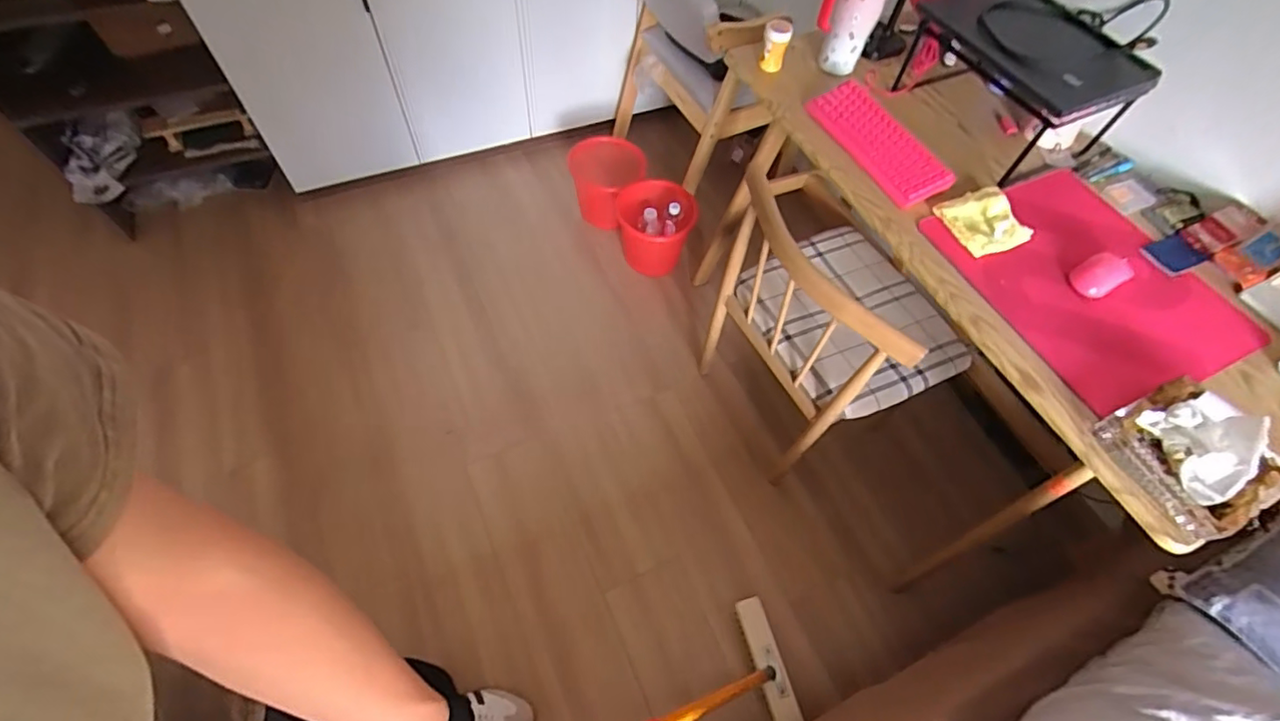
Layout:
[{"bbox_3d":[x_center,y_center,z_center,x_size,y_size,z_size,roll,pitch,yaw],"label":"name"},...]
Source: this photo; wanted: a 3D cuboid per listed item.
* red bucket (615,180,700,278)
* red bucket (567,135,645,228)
[{"bbox_3d":[0.044,-0.408,1.726,0.246,0.222,0.216,5,59,0],"label":"red bucket"},{"bbox_3d":[-0.104,-0.548,1.701,0.212,0.209,0.215,2,59,-3],"label":"red bucket"}]

